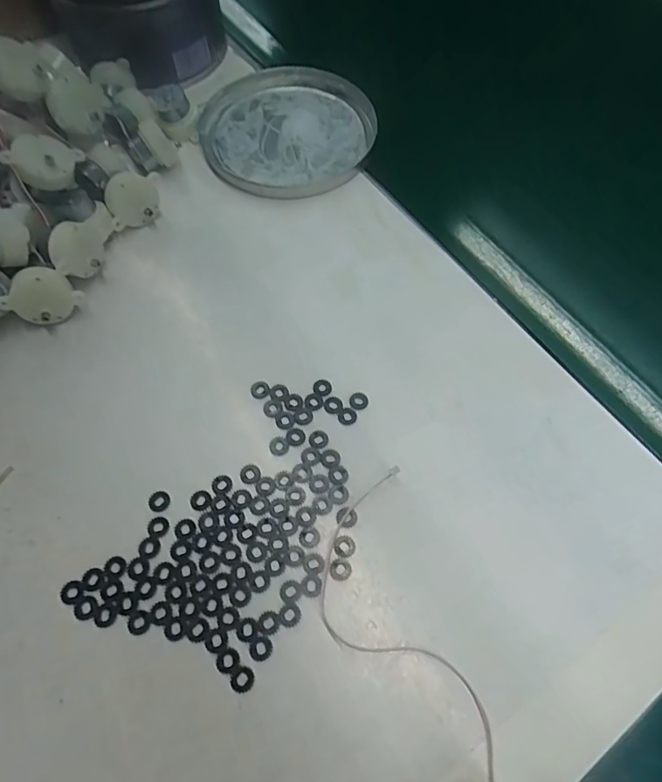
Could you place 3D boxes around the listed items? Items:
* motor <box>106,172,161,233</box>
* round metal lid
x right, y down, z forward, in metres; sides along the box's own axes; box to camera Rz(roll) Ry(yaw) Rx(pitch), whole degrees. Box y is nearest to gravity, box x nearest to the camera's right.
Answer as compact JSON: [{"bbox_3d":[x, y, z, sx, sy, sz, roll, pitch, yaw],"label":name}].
[{"bbox_3d":[-0.130,-0.125,0.324,0.032,0.034,0.017,-5,31,-26],"label":"motor"},{"bbox_3d":[-0.033,-0.204,0.383,0.131,0.014,0.138,0,63,0],"label":"round metal lid"}]

